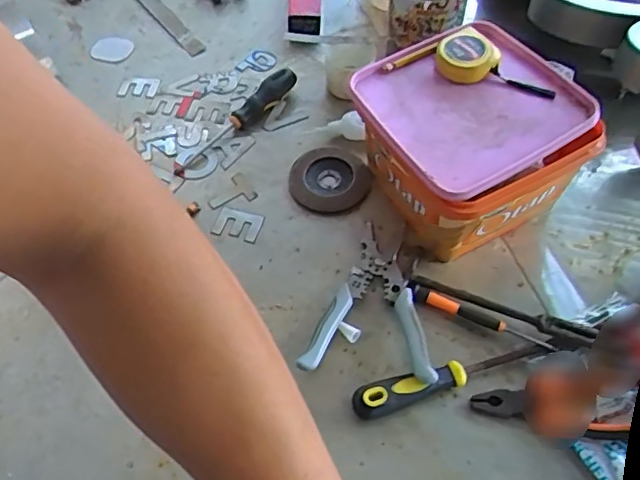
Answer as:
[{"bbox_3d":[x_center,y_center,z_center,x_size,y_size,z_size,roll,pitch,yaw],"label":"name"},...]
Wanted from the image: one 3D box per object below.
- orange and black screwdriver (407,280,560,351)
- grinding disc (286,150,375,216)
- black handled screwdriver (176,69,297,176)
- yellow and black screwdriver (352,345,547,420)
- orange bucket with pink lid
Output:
[{"bbox_3d":[0.159,0.079,0.561,0.148,0.011,0.013,24,62,17],"label":"orange and black screwdriver"},{"bbox_3d":[0.013,-0.072,0.666,0.096,0.008,0.087,3,58,5],"label":"grinding disc"},{"bbox_3d":[-0.103,-0.153,0.712,0.034,0.031,0.193,35,65,22],"label":"black handled screwdriver"},{"bbox_3d":[0.122,0.127,0.526,0.187,0.027,0.027,-17,58,-8],"label":"yellow and black screwdriver"},{"bbox_3d":[0.155,-0.103,0.600,0.191,0.141,0.195,-25,60,-13],"label":"orange bucket with pink lid"}]

